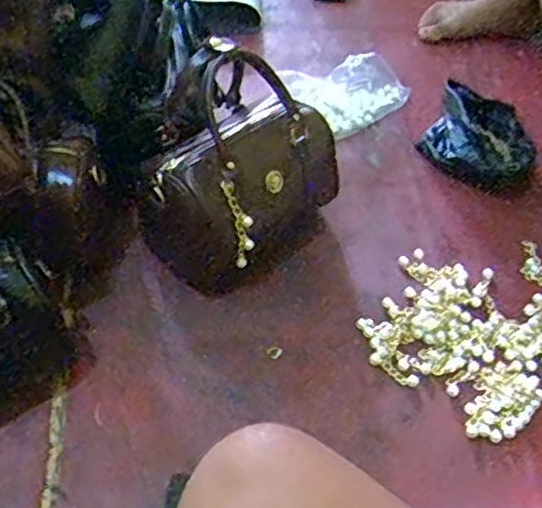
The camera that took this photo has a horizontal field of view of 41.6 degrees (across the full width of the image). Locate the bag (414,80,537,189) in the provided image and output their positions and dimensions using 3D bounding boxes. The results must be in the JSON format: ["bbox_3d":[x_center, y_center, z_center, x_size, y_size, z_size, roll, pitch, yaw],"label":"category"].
[{"bbox_3d":[0.288,-0.157,0.992,0.145,0.081,0.134,20,50,13],"label":"bag"}]

